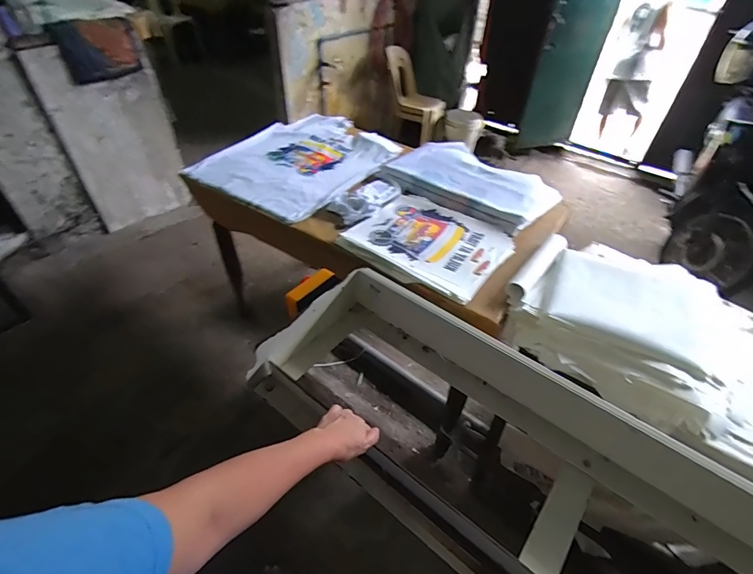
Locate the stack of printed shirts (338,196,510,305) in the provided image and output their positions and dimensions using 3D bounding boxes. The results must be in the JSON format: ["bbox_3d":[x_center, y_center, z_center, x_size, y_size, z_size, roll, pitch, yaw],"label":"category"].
[{"bbox_3d":[0.153,-0.132,1.167,0.409,0.019,0.383,29,50,26],"label":"stack of printed shirts"}]

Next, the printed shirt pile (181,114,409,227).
[{"bbox_3d":[-0.292,-0.499,1.549,0.580,0.037,0.688,26,49,23],"label":"printed shirt pile"}]

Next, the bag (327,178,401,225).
[{"bbox_3d":[-0.028,-0.301,1.326,0.168,0.039,0.285,34,52,30],"label":"bag"}]

